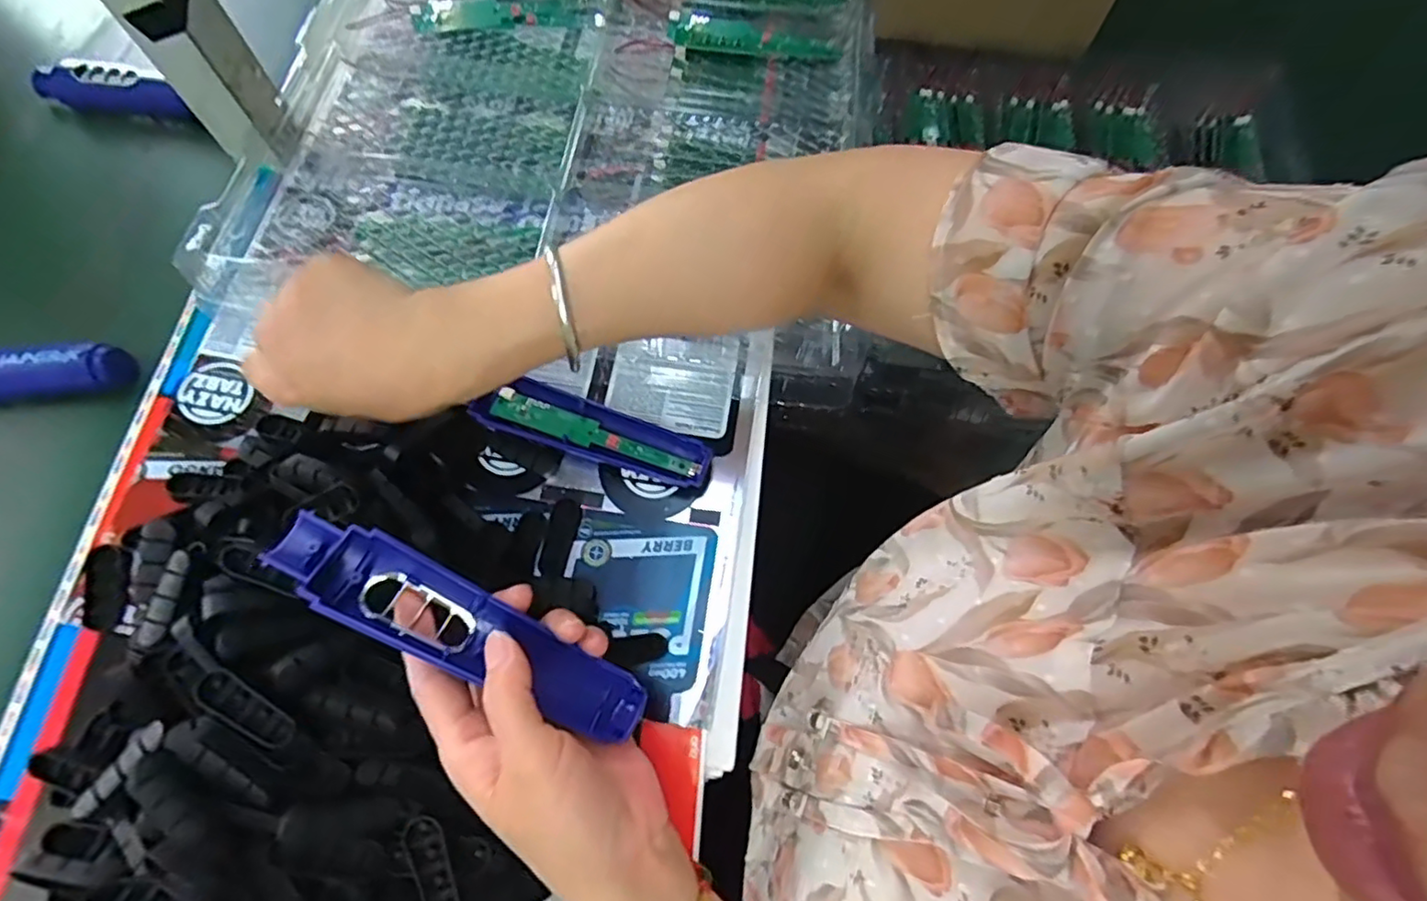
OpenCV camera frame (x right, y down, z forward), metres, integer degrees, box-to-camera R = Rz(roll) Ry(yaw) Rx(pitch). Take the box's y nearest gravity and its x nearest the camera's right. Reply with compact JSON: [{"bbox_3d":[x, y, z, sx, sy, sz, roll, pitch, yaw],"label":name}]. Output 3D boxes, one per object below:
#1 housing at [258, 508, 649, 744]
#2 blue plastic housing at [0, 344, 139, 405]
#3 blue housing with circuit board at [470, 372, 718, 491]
[{"bbox_3d":[-0.110,0.081,0.283,0.173,0.020,0.037,30,70,-7],"label":"housing"},{"bbox_3d":[-0.481,-0.047,0.409,0.172,0.031,0.037,-2,70,-5],"label":"blue plastic housing"},{"bbox_3d":[-0.077,-0.010,0.401,0.150,0.021,0.040,21,70,4],"label":"blue housing with circuit board"}]

